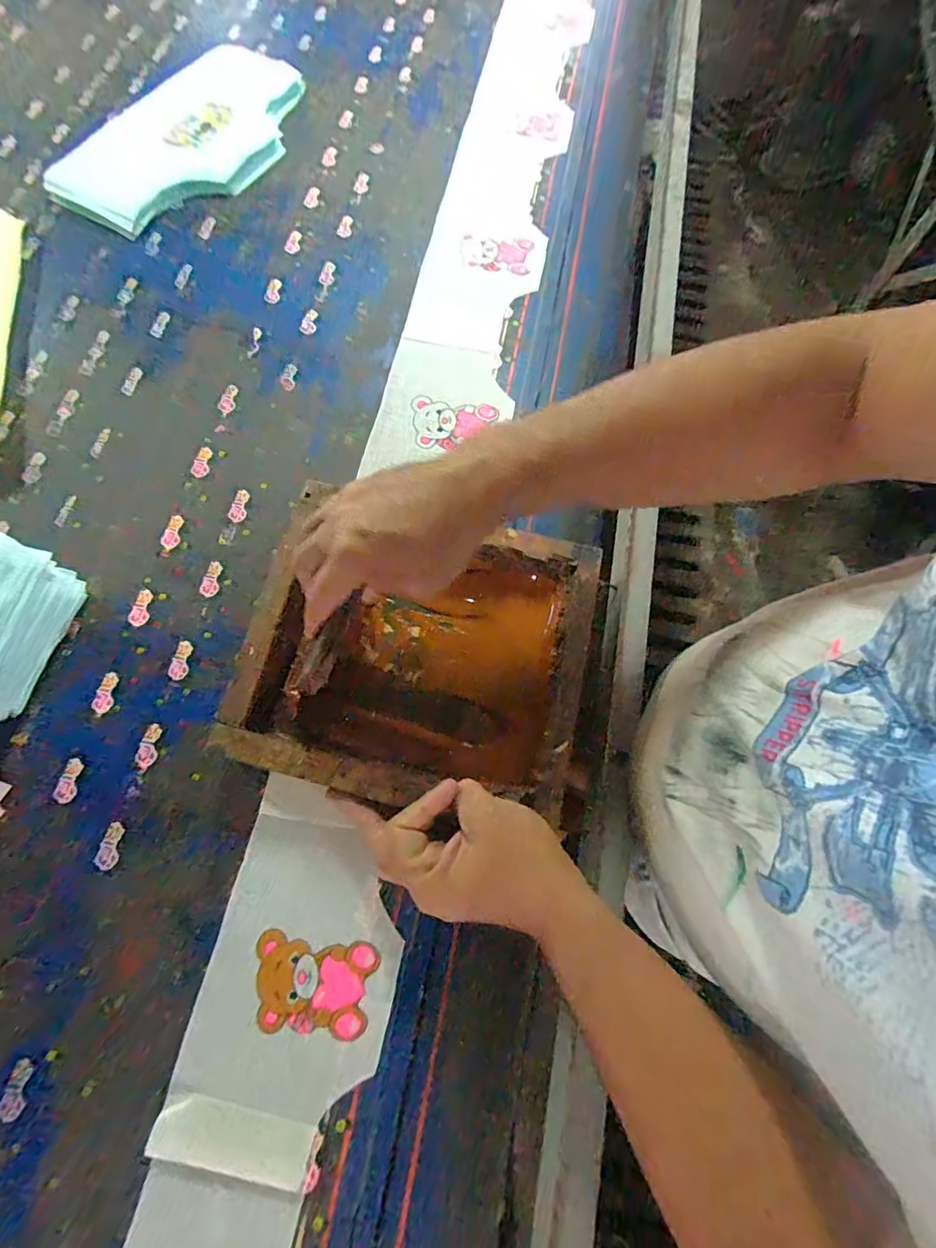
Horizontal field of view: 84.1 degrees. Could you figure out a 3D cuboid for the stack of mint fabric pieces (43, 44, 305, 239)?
[{"bbox_3d":[-0.333,-0.596,0.630,0.199,0.032,0.333,19,72,6],"label":"stack of mint fabric pieces"}]

